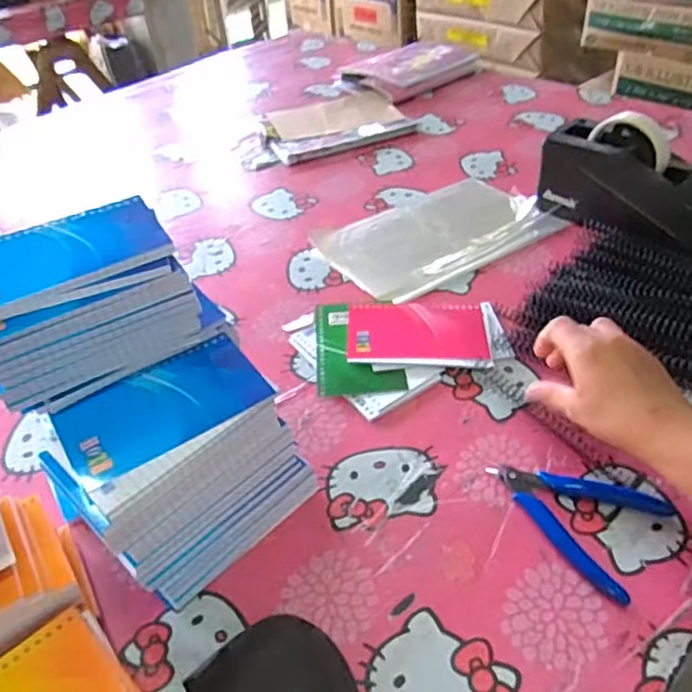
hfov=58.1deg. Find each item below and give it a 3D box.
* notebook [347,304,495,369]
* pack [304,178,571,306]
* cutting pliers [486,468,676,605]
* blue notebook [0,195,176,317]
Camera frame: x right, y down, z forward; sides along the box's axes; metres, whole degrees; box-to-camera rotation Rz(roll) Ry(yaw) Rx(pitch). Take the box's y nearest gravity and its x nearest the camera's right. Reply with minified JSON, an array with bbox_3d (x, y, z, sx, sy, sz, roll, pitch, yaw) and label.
[{"bbox_3d":[0.068,-0.014,0.591,0.130,0.008,0.089,1,42,7],"label":"notebook"},{"bbox_3d":[0.106,-0.134,0.730,0.252,0.012,0.165,-25,45,-21],"label":"pack"},{"bbox_3d":[0.173,0.114,0.445,0.084,0.009,0.119,-25,45,-21],"label":"cutting pliers"},{"bbox_3d":[-0.190,-0.062,0.417,0.131,0.011,0.080,-23,44,-19],"label":"blue notebook"}]

